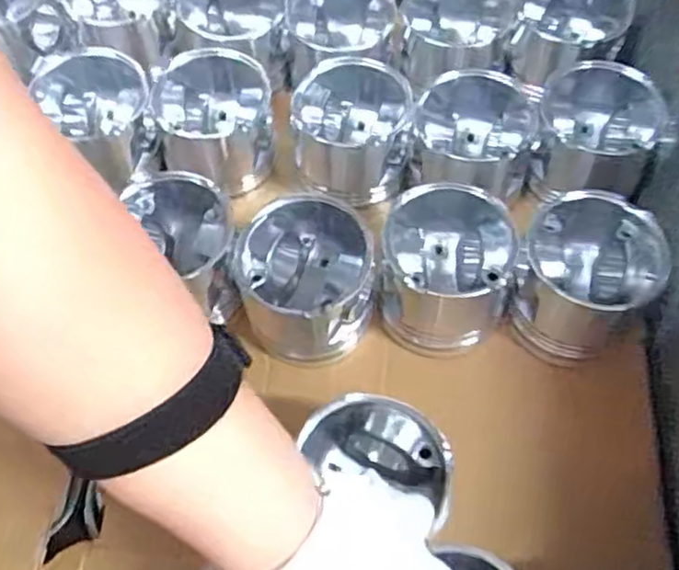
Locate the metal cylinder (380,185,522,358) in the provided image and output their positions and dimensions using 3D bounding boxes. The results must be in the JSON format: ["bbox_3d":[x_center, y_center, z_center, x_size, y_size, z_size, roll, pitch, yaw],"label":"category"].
[{"bbox_3d":[0.078,-0.013,0.511,0.088,0.077,0.101,17,62,11],"label":"metal cylinder"}]

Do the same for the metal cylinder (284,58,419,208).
[{"bbox_3d":[0.011,-0.126,0.577,0.091,0.072,0.089,-1,61,1],"label":"metal cylinder"}]

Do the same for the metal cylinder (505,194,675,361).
[{"bbox_3d":[0.173,-0.005,0.507,0.090,0.076,0.096,-1,61,1],"label":"metal cylinder"}]

